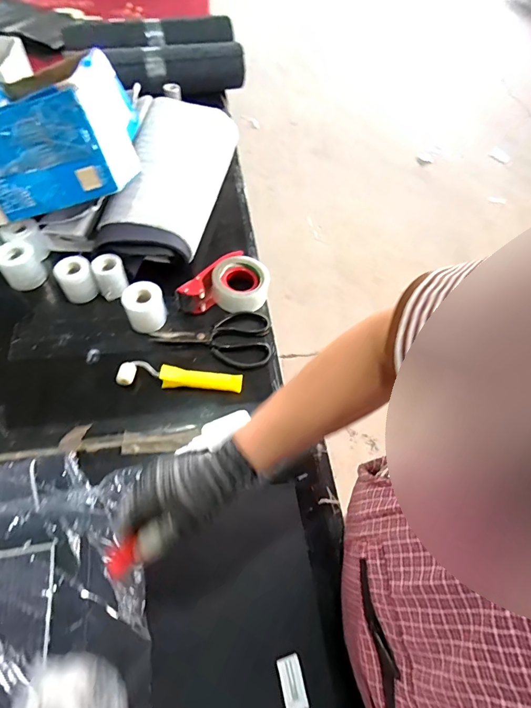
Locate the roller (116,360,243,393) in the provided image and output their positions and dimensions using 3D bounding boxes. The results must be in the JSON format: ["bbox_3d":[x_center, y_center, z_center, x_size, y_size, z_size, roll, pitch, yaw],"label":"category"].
[{"bbox_3d":[-0.141,0.038,0.647,0.202,0.026,0.041,5,58,-2],"label":"roller"}]

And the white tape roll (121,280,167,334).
[{"bbox_3d":[-0.218,-0.085,0.702,0.069,0.069,0.061,-17,61,-15],"label":"white tape roll"}]

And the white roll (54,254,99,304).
[{"bbox_3d":[-0.355,-0.139,0.727,0.062,0.064,0.059,-26,64,-20],"label":"white roll"}]

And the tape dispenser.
[{"bbox_3d":[-0.072,-0.120,0.739,0.168,0.058,0.107,-35,67,-23],"label":"tape dispenser"}]

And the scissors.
[{"bbox_3d":[-0.092,-0.022,0.699,0.212,0.018,0.118,-8,59,-10],"label":"scissors"}]

